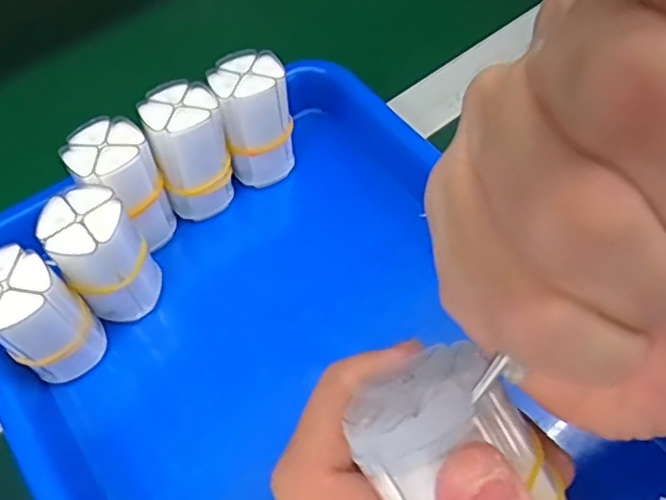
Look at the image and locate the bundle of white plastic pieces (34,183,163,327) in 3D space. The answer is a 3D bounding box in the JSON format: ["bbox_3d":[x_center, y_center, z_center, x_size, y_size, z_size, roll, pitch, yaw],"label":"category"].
[{"bbox_3d":[-0.104,0.006,0.293,0.039,0.067,0.044,-30,64,-17],"label":"bundle of white plastic pieces"}]

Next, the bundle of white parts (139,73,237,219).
[{"bbox_3d":[-0.074,-0.052,0.328,0.036,0.066,0.036,-22,62,-13],"label":"bundle of white parts"}]

